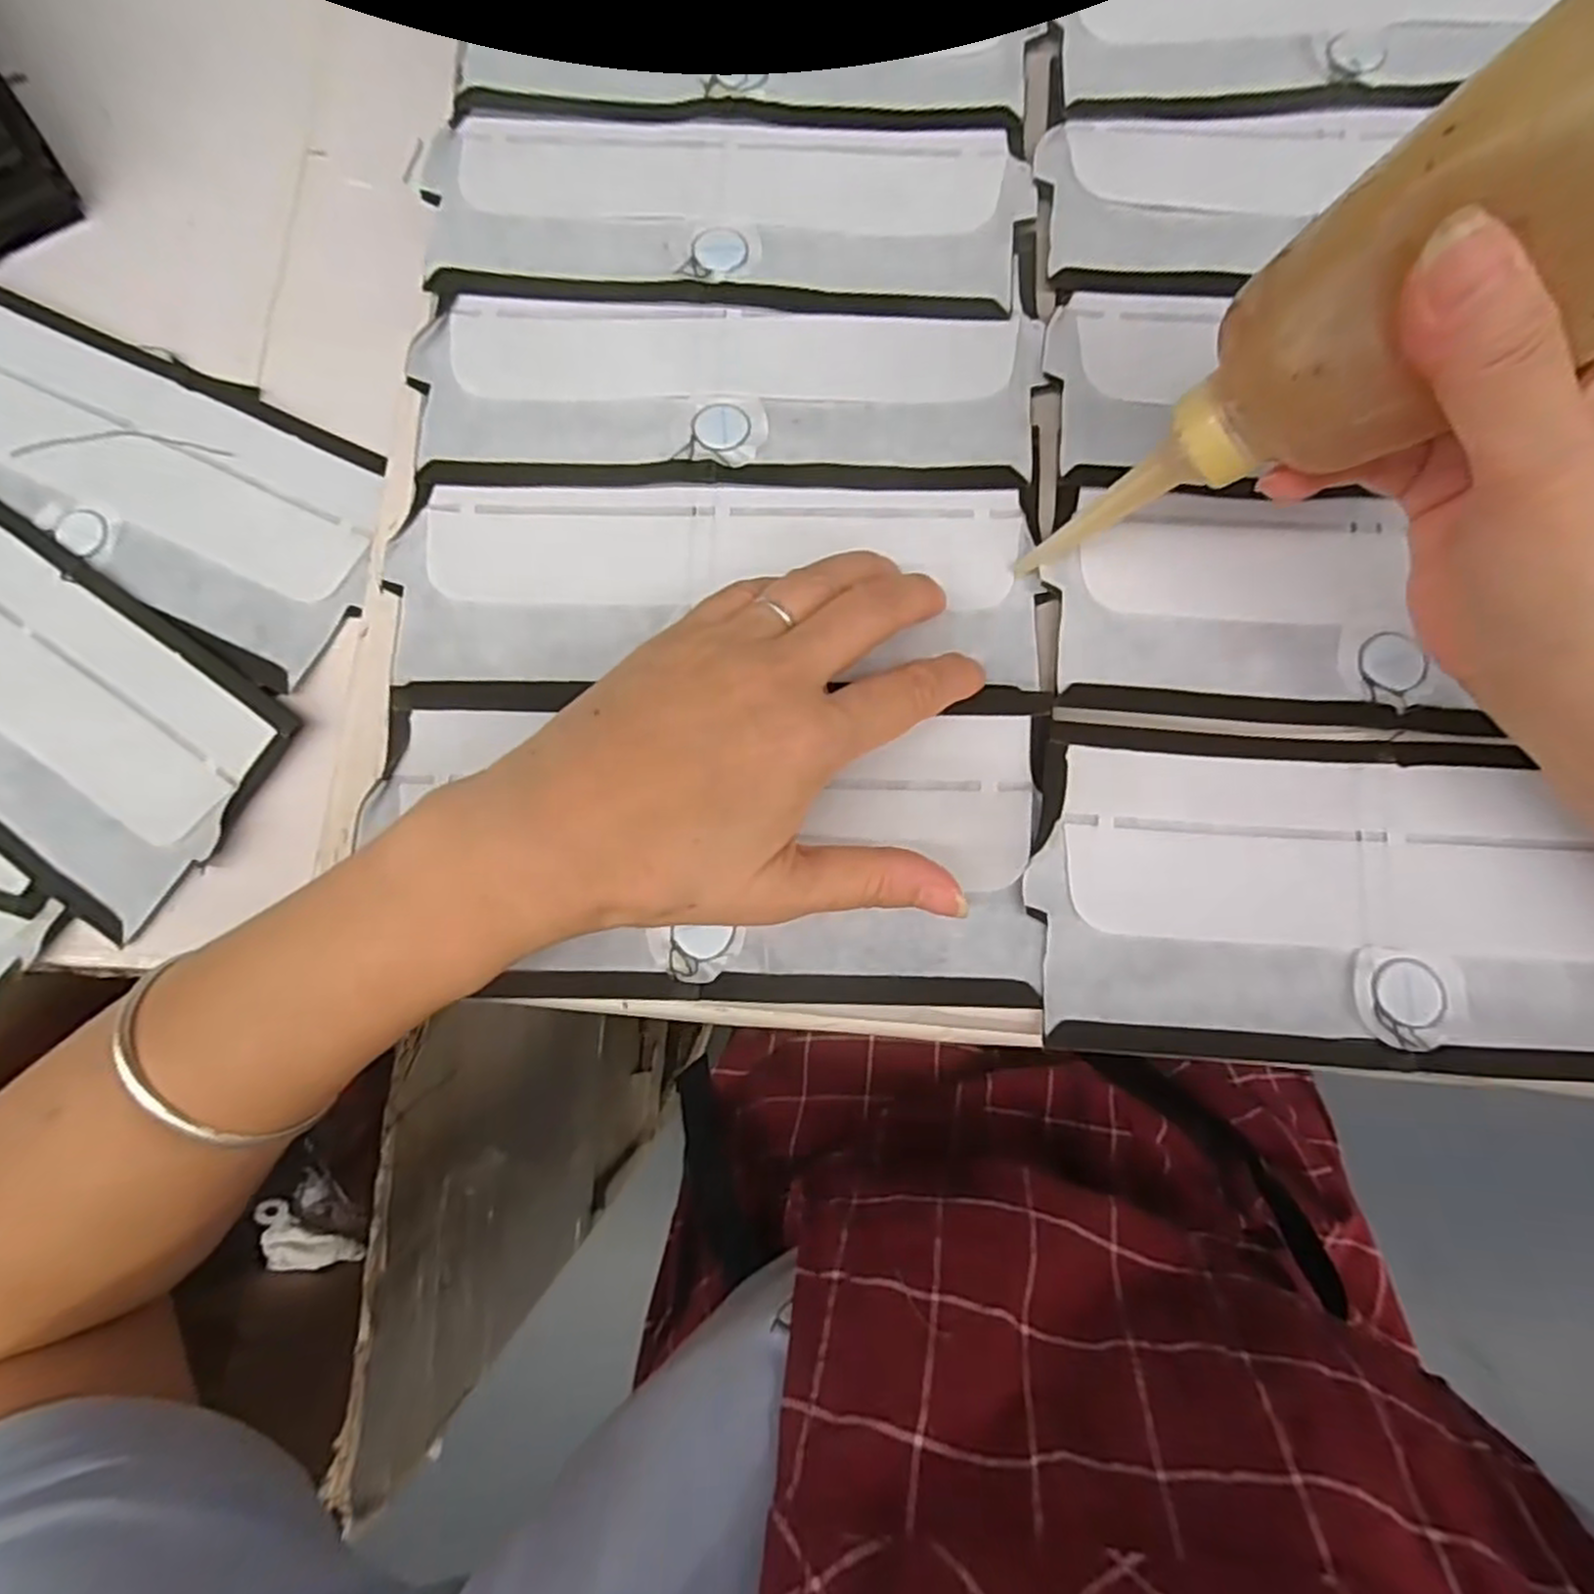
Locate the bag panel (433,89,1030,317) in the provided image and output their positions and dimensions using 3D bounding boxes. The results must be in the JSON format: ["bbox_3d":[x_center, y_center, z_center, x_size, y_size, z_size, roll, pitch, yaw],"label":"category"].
[{"bbox_3d":[-0.029,-0.240,0.305,0.231,0.009,0.090,4,82,4],"label":"bag panel"}]

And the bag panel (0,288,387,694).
[{"bbox_3d":[-0.289,-0.143,0.329,0.234,0.007,0.104,27,79,2],"label":"bag panel"}]

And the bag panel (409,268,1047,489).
[{"bbox_3d":[-0.027,-0.160,0.294,0.233,0.007,0.085,2,82,4],"label":"bag panel"}]

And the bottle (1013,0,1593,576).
[{"bbox_3d":[0.136,-0.115,0.208,0.046,0.166,0.055,-11,79,-33],"label":"bottle"}]

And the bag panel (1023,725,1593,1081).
[{"bbox_3d":[0.191,0.034,0.255,0.215,0.007,0.107,3,82,4],"label":"bag panel"}]

